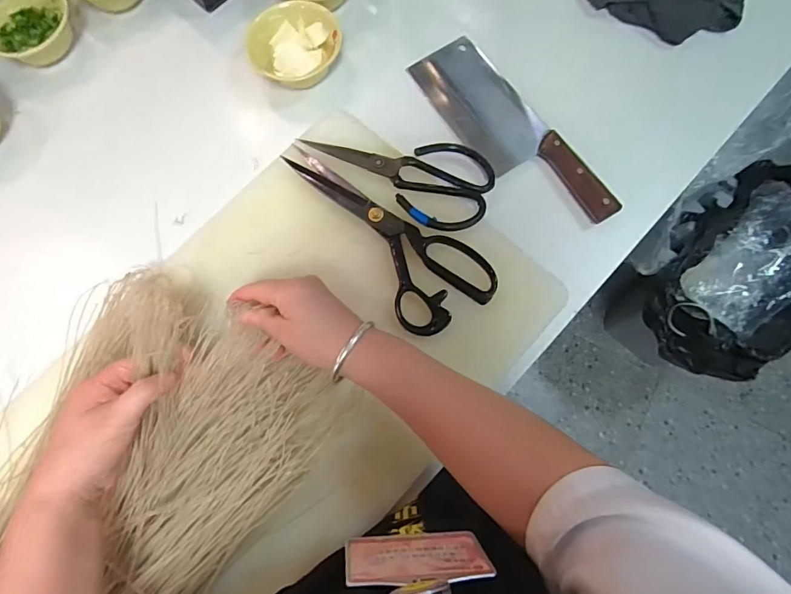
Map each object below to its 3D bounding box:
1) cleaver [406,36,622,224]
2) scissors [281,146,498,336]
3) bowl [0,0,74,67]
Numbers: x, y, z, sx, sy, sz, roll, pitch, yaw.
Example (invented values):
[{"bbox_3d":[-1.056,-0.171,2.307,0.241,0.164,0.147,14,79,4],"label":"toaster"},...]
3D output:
[{"bbox_3d":[0.128,-0.191,0.545,0.104,0.033,0.289,-28,76,-6],"label":"cleaver"},{"bbox_3d":[-0.013,-0.074,0.497,0.103,0.010,0.259,-41,77,-9],"label":"scissors"},{"bbox_3d":[-0.457,-0.337,0.584,0.109,0.042,0.102,0,75,2],"label":"bowl"}]

